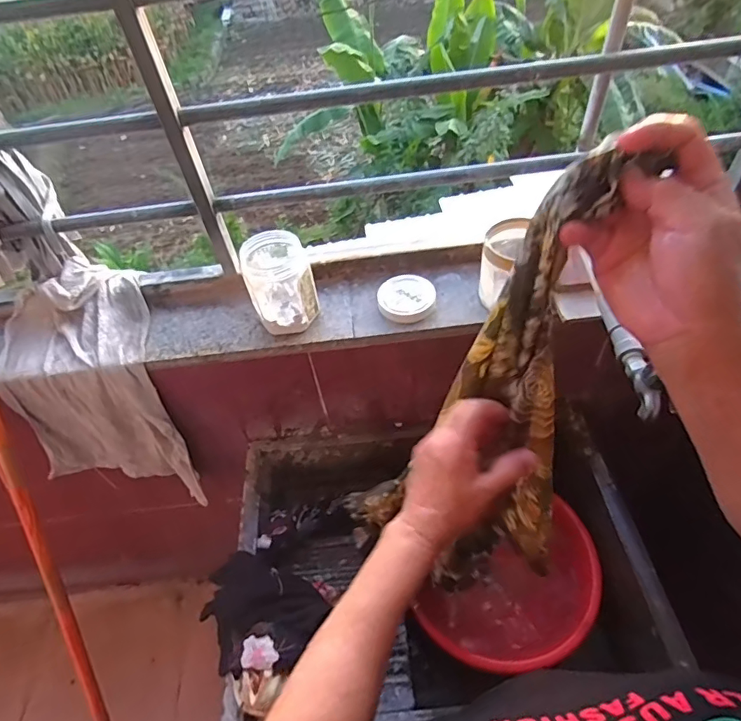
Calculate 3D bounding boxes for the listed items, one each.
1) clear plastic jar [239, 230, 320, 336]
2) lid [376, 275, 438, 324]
[{"bbox_3d":[-0.127,-0.108,0.716,0.088,0.117,0.101,-17,52,-7],"label":"clear plastic jar"},{"bbox_3d":[0.055,-0.095,0.745,0.086,0.022,0.084,-1,51,6],"label":"lid"}]

